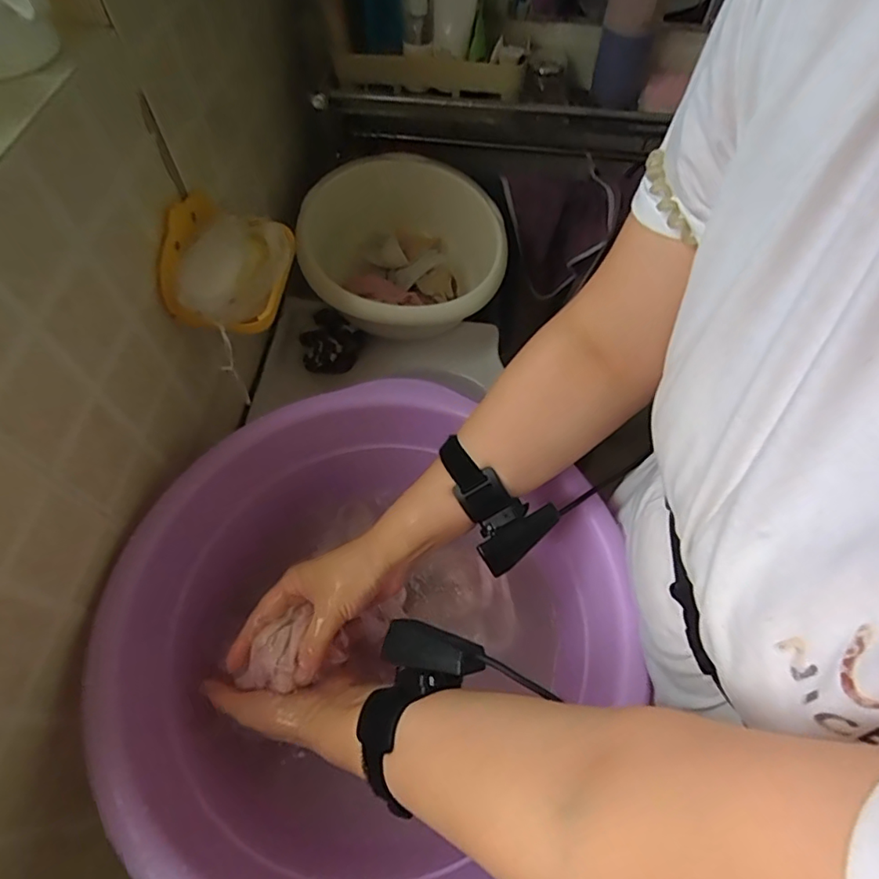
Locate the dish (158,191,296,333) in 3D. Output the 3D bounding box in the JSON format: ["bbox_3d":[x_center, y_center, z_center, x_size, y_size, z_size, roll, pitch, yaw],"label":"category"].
[{"bbox_3d":[-0.205,-0.171,0.527,0.093,0.078,0.142,6,60,3],"label":"dish"}]

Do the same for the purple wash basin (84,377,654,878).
[{"bbox_3d":[-0.068,0.168,0.490,0.395,0.155,0.394,0,60,0],"label":"purple wash basin"}]

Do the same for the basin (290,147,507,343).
[{"bbox_3d":[-0.051,-0.265,0.771,0.289,0.122,0.277,0,60,0],"label":"basin"}]

